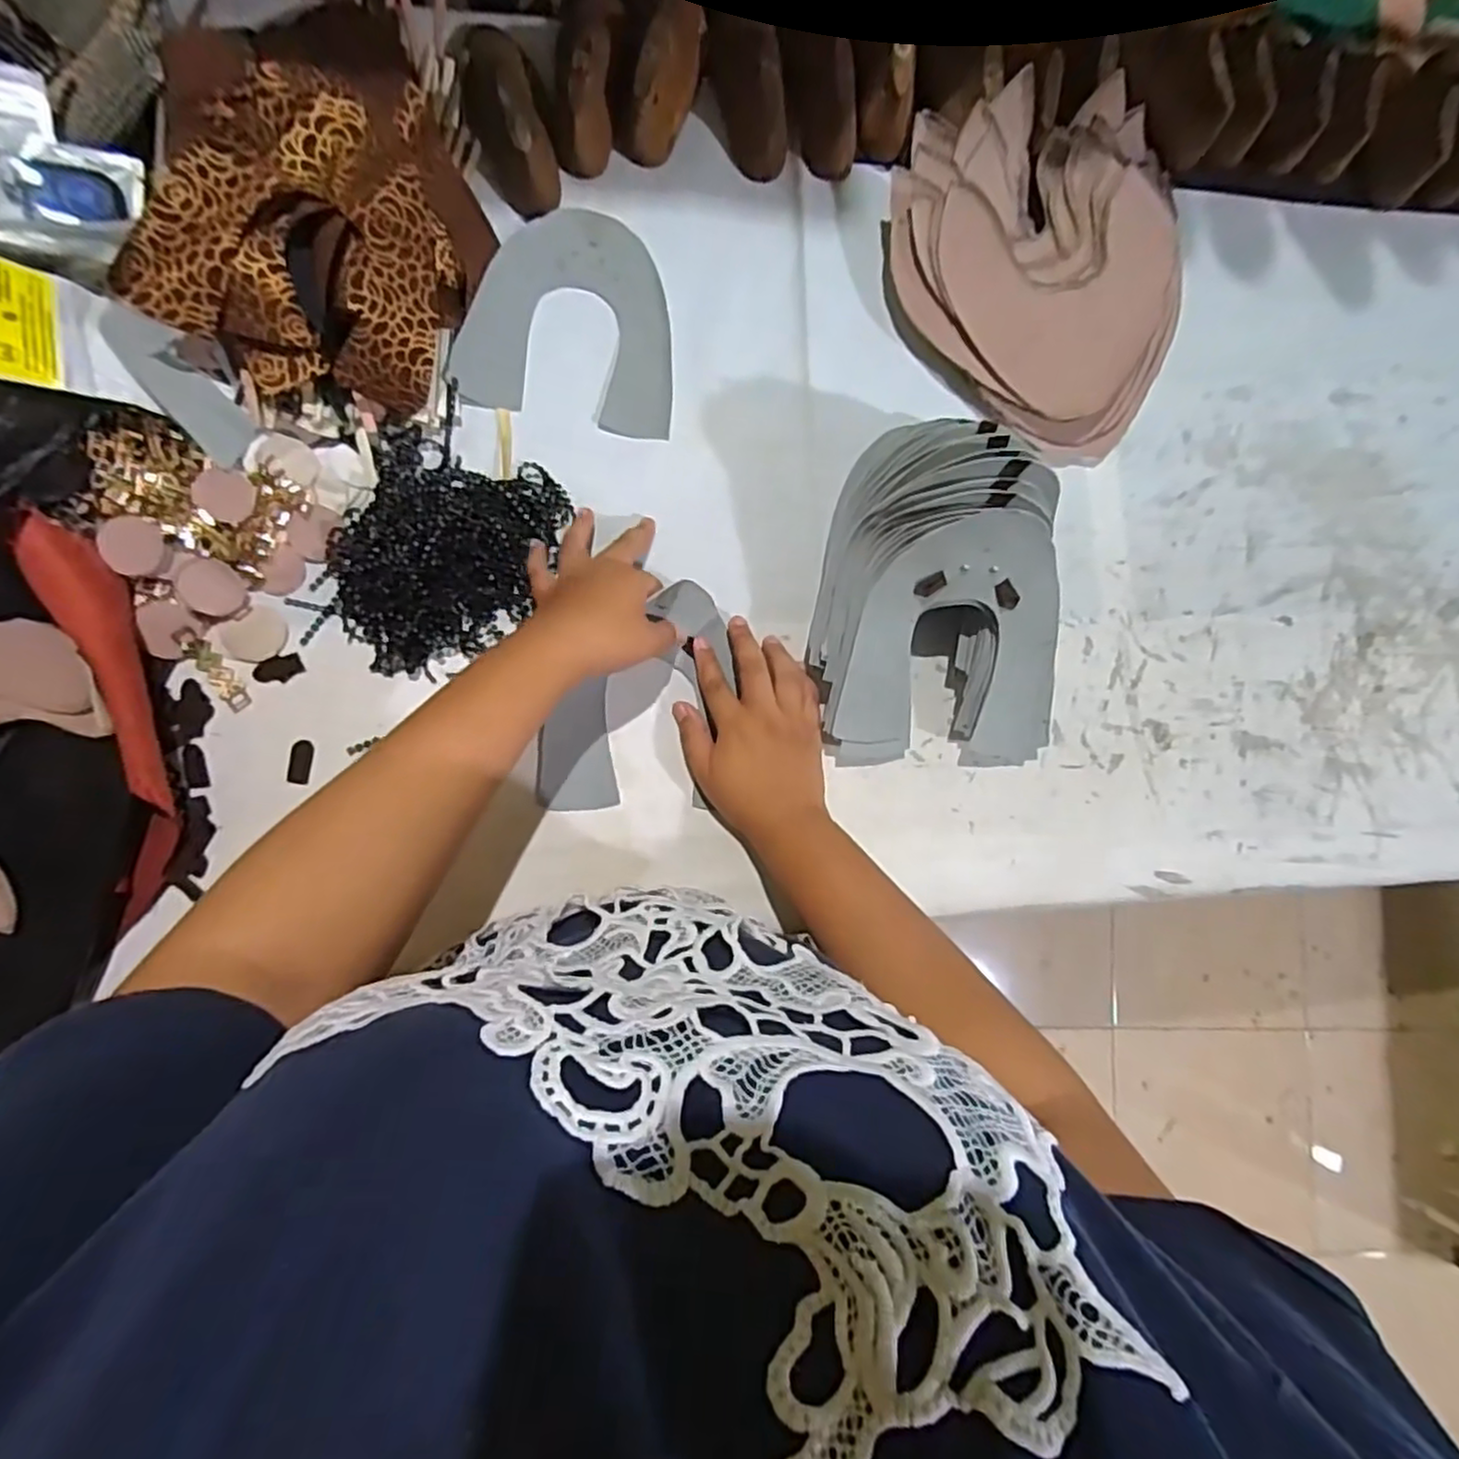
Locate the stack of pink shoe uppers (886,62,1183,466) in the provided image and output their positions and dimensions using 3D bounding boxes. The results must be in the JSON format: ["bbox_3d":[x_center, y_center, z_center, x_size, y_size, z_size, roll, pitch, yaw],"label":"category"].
[{"bbox_3d":[0.242,-0.356,0.519,0.231,0.061,0.269,-42,90,-10],"label":"stack of pink shoe uppers"}]

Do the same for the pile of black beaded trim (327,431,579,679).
[{"bbox_3d":[-0.187,-0.115,0.451,0.136,0.034,0.164,21,81,-5],"label":"pile of black beaded trim"}]

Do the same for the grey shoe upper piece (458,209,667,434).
[{"bbox_3d":[-0.107,-0.300,0.495,0.144,0.017,0.161,8,82,-6],"label":"grey shoe upper piece"}]

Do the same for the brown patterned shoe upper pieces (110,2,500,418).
[{"bbox_3d":[-0.250,-0.311,0.436,0.166,0.091,0.199,8,82,-6],"label":"brown patterned shoe upper pieces"}]

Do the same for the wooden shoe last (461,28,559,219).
[{"bbox_3d":[-0.155,-0.435,0.482,0.054,0.052,0.132,-15,86,-9],"label":"wooden shoe last"}]

